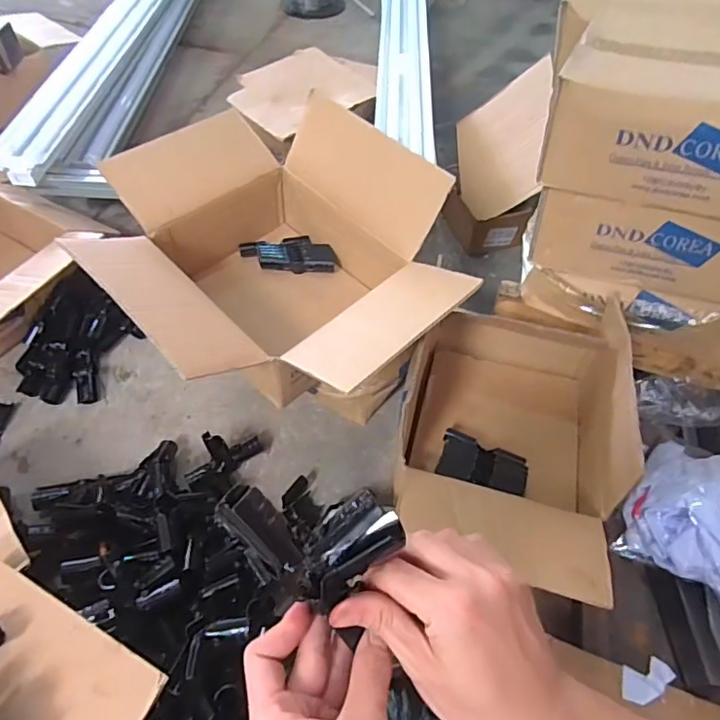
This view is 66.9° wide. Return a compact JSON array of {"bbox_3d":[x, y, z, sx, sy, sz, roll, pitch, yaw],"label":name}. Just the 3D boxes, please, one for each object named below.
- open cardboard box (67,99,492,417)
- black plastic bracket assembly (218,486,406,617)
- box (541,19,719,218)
[{"bbox_3d":[-0.129,-0.118,0.847,0.457,0.296,0.508,-34,61,-25],"label":"open cardboard box"},{"bbox_3d":[-0.027,0.113,0.326,0.099,0.046,0.055,3,52,-1],"label":"black plastic bracket assembly"},{"bbox_3d":[0.421,-0.328,0.688,0.300,0.155,0.278,21,54,13],"label":"box"}]

